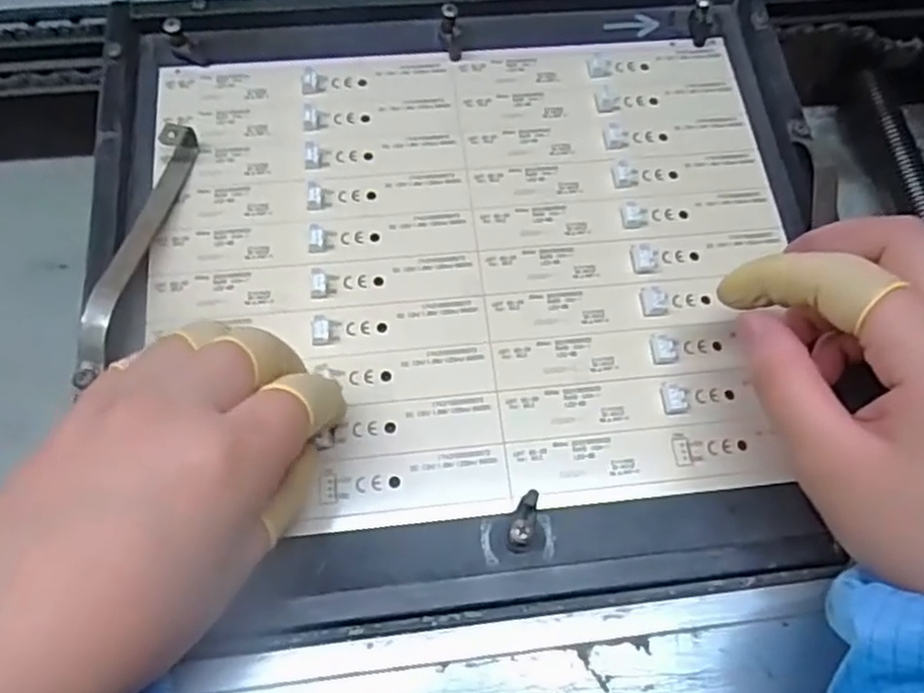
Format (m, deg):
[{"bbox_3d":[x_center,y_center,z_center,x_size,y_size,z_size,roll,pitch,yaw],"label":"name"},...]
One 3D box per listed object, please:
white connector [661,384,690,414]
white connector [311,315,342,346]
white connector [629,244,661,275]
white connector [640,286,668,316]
[{"bbox_3d":[0.082,0.019,0.277,0.010,0.004,0.011,-7,70,-4],"label":"white connector"},{"bbox_3d":[-0.052,-0.006,0.279,0.010,0.005,0.011,-2,70,-3],"label":"white connector"},{"bbox_3d":[0.075,-0.036,0.297,0.012,0.006,0.013,-4,70,-3],"label":"white connector"},{"bbox_3d":[0.078,-0.019,0.291,0.012,0.004,0.013,-2,70,-3],"label":"white connector"}]

